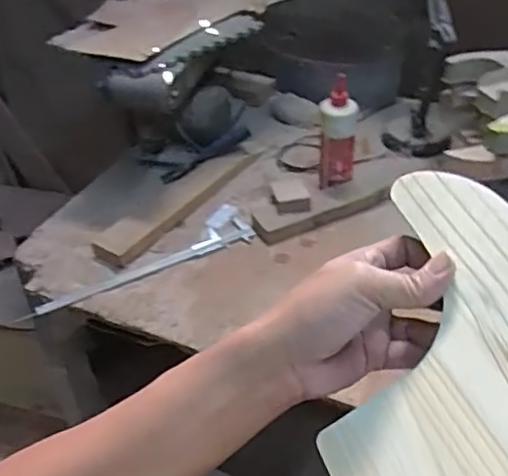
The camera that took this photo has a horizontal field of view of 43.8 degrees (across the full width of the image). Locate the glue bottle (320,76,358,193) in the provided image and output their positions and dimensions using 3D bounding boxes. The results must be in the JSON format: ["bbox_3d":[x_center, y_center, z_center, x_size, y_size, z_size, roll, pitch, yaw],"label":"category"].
[{"bbox_3d":[0.159,-0.189,1.179,0.070,0.201,0.054,3,40,8],"label":"glue bottle"}]

